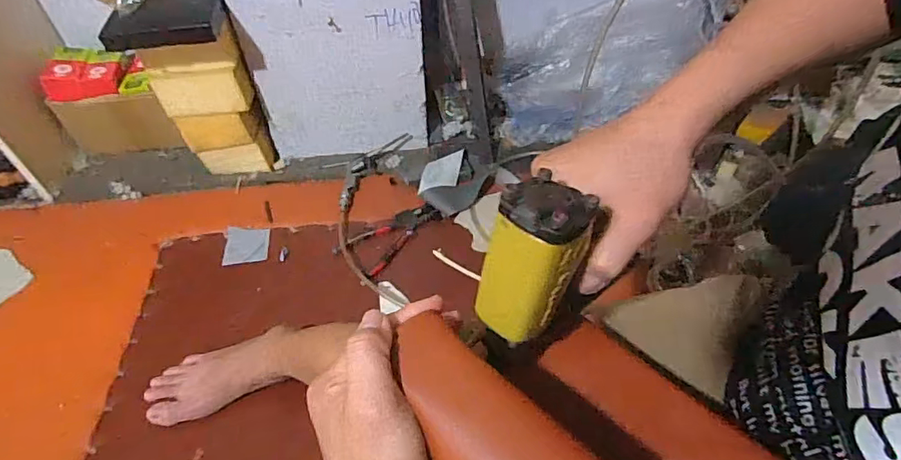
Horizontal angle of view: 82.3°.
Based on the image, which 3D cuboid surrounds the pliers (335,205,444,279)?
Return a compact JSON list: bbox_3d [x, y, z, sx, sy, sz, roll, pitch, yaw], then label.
[{"bbox_3d":[-0.104,0.018,0.955,0.200,0.031,0.105,-32,56,-24],"label":"pliers"}]

